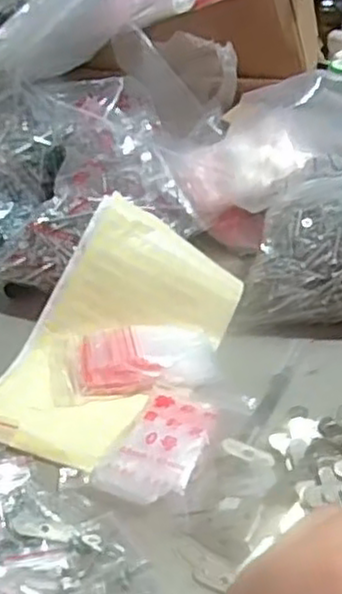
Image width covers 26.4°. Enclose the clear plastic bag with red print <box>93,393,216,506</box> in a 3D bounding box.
[{"bbox_3d":[-0.004,0.085,0.438,0.049,0.008,0.088,15,34,22],"label":"clear plastic bag with red print"}]

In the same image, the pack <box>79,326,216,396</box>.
[{"bbox_3d":[-0.016,0.042,0.514,0.096,0.018,0.056,-3,31,-6],"label":"pack"}]

